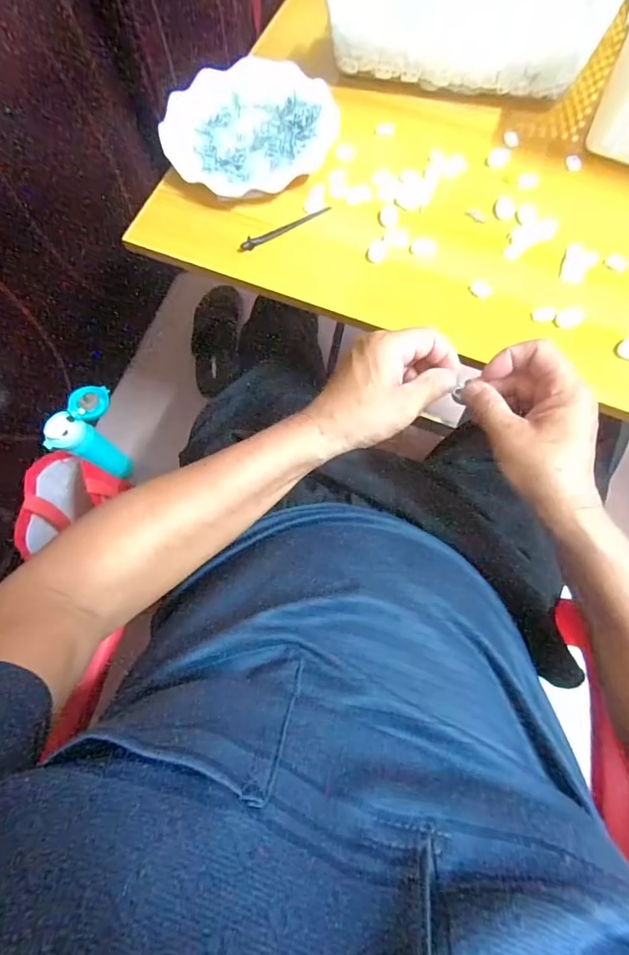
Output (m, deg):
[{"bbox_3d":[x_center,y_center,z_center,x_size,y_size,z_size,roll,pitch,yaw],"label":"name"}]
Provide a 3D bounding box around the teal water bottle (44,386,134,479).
[{"bbox_3d":[-0.387,-0.069,0.848,0.077,0.196,0.125,9,73,5],"label":"teal water bottle"}]

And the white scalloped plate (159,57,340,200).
[{"bbox_3d":[-0.072,-0.385,0.520,0.181,0.021,0.181,-1,73,2],"label":"white scalloped plate"}]

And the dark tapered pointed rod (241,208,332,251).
[{"bbox_3d":[-0.030,-0.259,0.487,0.102,0.011,0.011,-30,74,-7],"label":"dark tapered pointed rod"}]

